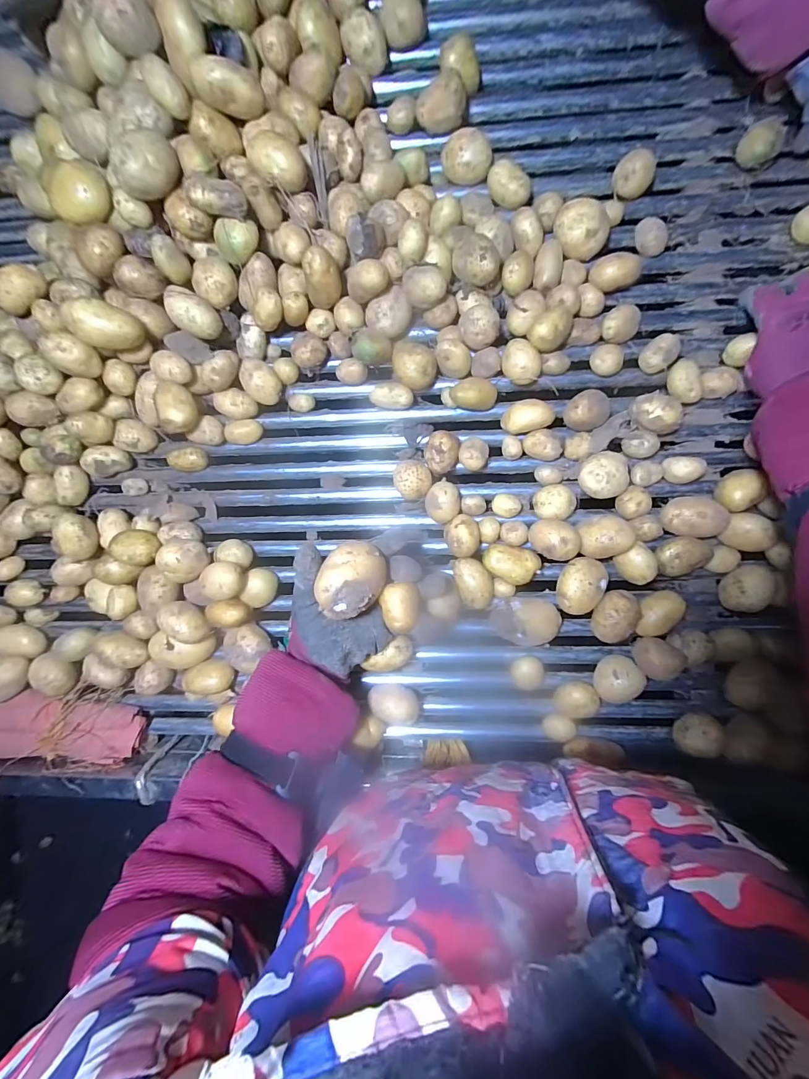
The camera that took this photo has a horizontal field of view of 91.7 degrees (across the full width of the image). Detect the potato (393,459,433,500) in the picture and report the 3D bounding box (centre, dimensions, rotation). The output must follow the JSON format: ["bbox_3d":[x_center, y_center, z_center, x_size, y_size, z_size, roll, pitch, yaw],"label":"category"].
[{"bbox_3d":[0.011,-0.065,0.439,0.039,0.041,0.041,0,92,7],"label":"potato"}]

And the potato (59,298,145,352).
[{"bbox_3d":[-0.293,-0.207,0.379,0.058,0.039,0.041,24,95,6],"label":"potato"}]

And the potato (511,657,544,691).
[{"bbox_3d":[0.137,0.147,0.439,0.034,0.027,0.034,0,92,7],"label":"potato"}]

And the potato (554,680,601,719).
[{"bbox_3d":[0.185,0.170,0.426,0.042,0.036,0.037,15,93,7],"label":"potato"}]

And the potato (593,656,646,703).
[{"bbox_3d":[0.227,0.147,0.422,0.049,0.034,0.041,-41,86,7],"label":"potato"}]

